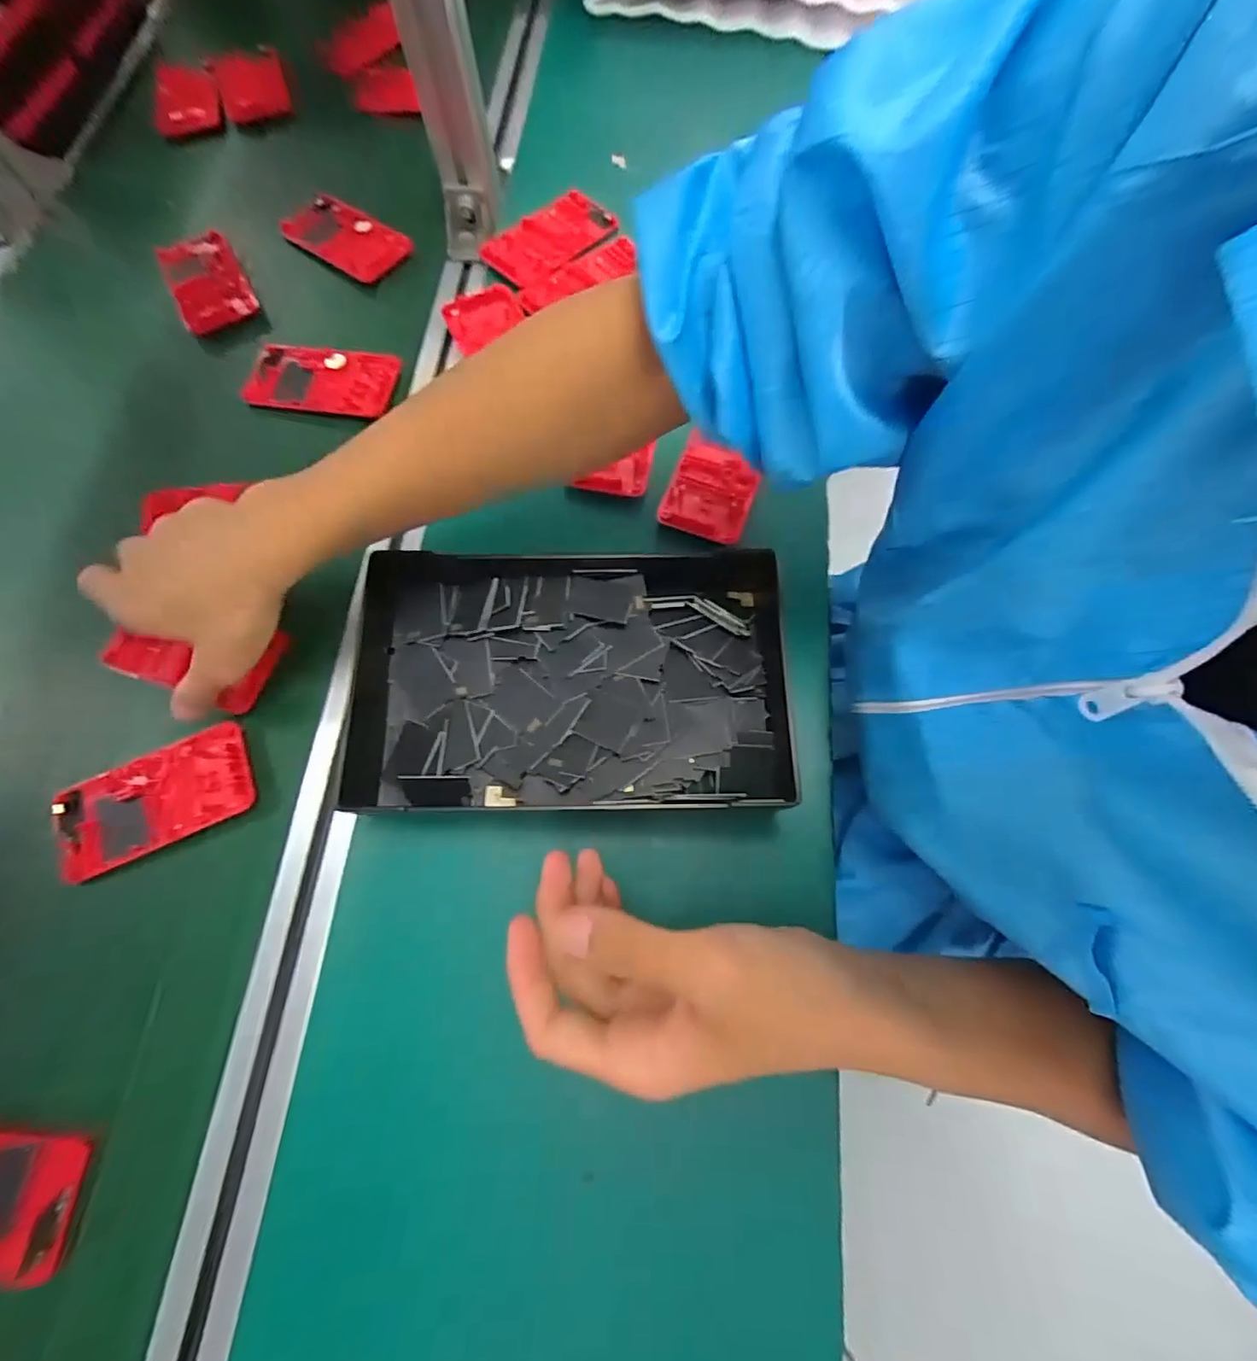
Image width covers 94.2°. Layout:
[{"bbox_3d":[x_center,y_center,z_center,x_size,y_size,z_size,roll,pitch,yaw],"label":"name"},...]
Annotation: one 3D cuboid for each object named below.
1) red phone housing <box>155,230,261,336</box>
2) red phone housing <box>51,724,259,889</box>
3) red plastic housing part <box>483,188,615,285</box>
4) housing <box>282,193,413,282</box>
[{"bbox_3d":[-0.370,-0.352,0.512,0.061,0.014,0.117,-31,73,-9],"label":"red phone housing"},{"bbox_3d":[-0.300,0.075,0.370,0.118,0.011,0.061,-23,73,-7],"label":"red phone housing"},{"bbox_3d":[-0.071,-0.397,0.518,0.061,0.015,0.120,43,77,14],"label":"red plastic housing part"},{"bbox_3d":[-0.257,-0.401,0.528,0.115,0.011,0.057,33,75,12],"label":"housing"}]

